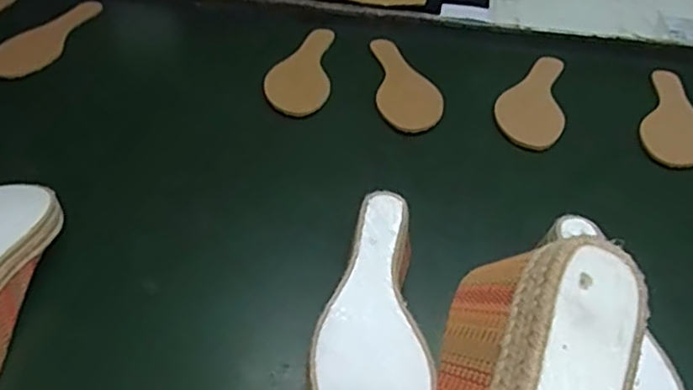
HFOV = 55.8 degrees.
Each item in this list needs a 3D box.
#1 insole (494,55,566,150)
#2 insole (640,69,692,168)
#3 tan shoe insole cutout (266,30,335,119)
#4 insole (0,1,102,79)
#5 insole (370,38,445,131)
[{"bbox_3d":[0.234,-0.126,0.828,0.080,0.008,0.227,11,37,9],"label":"insole"},{"bbox_3d":[0.411,-0.097,0.806,0.079,0.006,0.229,19,39,18],"label":"insole"},{"bbox_3d":[-0.060,-0.171,0.867,0.076,0.008,0.231,4,37,-1],"label":"tan shoe insole cutout"},{"bbox_3d":[-0.420,-0.224,0.925,0.075,0.012,0.215,19,42,5],"label":"insole"},{"bbox_3d":[0.078,-0.147,0.852,0.081,0.008,0.229,2,37,-3],"label":"insole"}]

